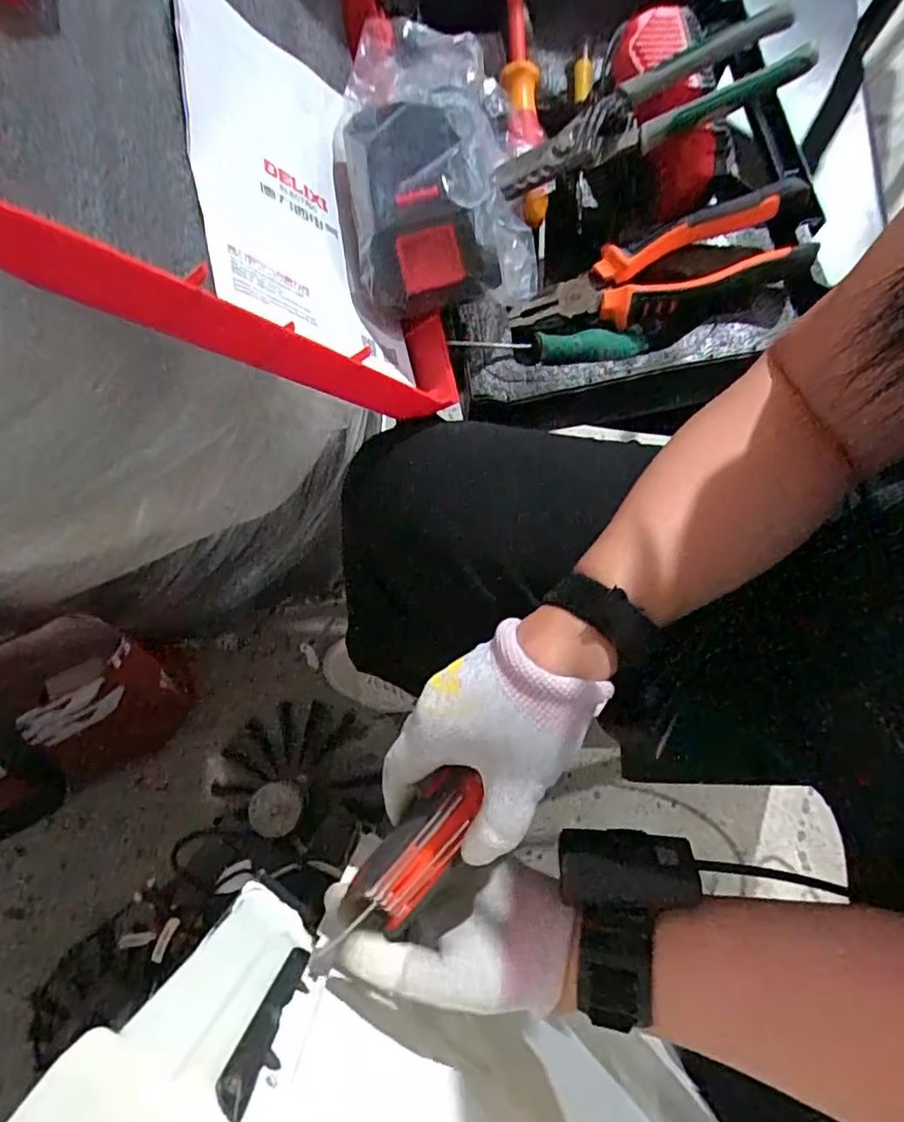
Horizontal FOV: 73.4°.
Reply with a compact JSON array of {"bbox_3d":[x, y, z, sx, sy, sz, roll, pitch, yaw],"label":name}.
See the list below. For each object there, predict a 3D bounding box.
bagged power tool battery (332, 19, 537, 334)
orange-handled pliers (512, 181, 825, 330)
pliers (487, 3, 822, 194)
[{"bbox_3d":[-0.013,-0.241,0.370,0.121,0.071,0.180,-11,77,-3],"label":"bagged power tool battery"},{"bbox_3d":[0.133,-0.188,0.398,0.186,0.028,0.048,-15,77,12],"label":"orange-handled pliers"},{"bbox_3d":[0.116,-0.273,0.371,0.186,0.021,0.049,-21,78,10],"label":"pliers"}]

